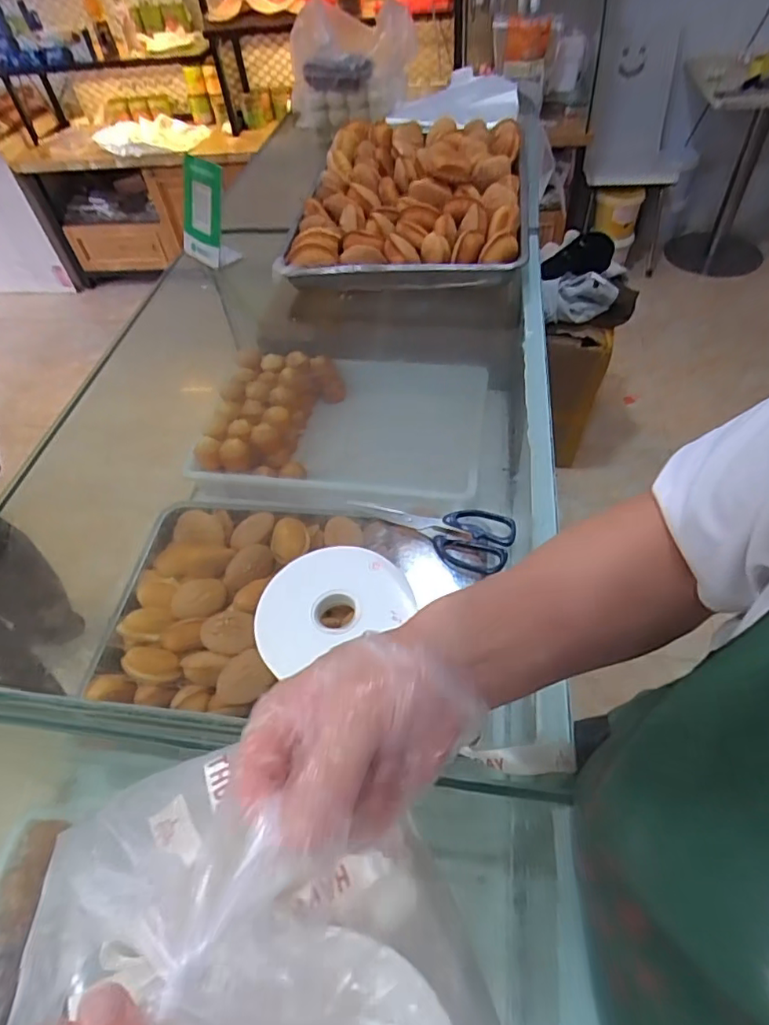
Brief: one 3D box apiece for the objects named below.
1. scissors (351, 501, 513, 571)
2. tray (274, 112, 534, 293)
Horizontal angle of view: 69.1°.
[{"bbox_3d":[0.049,0.009,0.606,0.181,0.015,0.077,22,57,22],"label":"scissors"},{"bbox_3d":[0.067,-0.599,1.041,0.380,0.077,0.578,6,52,11],"label":"tray"}]

